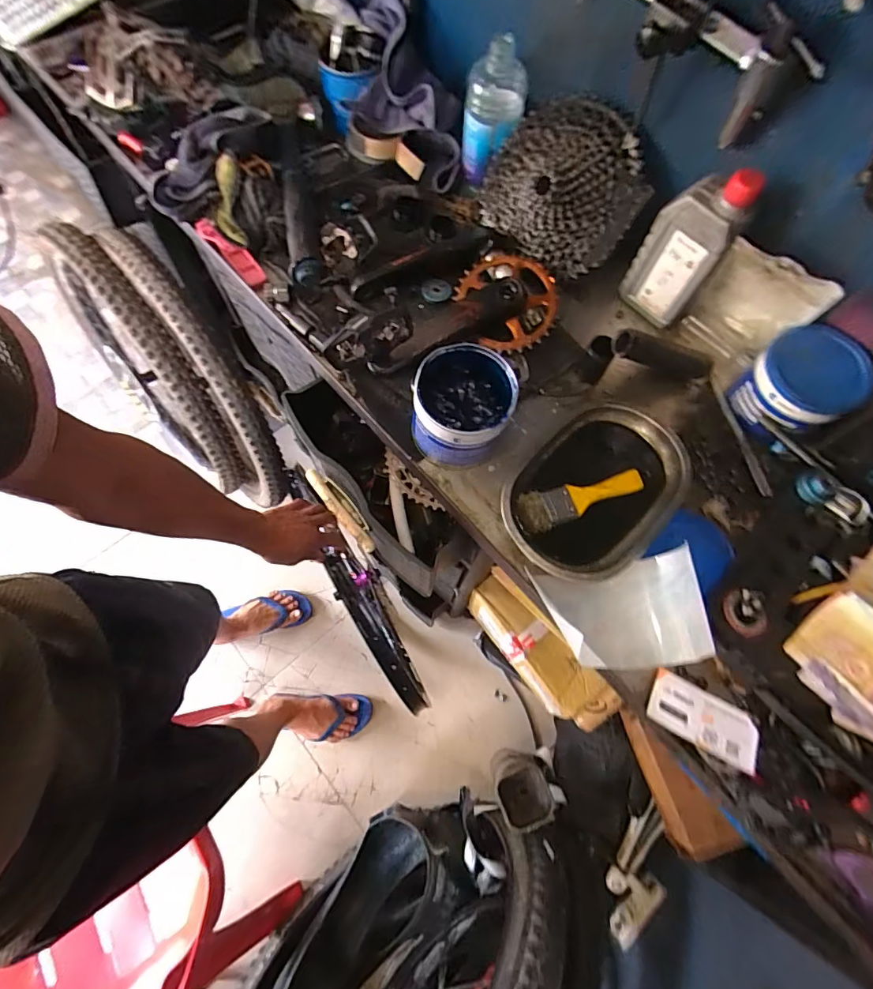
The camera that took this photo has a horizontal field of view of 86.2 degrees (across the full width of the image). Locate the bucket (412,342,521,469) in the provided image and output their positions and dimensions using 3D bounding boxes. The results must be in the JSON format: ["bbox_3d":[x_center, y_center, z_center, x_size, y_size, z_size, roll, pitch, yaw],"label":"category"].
[{"bbox_3d":[0.027,-0.089,0.495,0.096,0.086,0.097,0,70,-1],"label":"bucket"}]

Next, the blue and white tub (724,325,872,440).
[{"bbox_3d":[0.398,-0.119,0.515,0.104,0.083,0.098,0,70,-1],"label":"blue and white tub"}]

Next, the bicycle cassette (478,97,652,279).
[{"bbox_3d":[0.145,-0.374,0.559,0.199,0.167,0.053,41,31,15],"label":"bicycle cassette"}]

